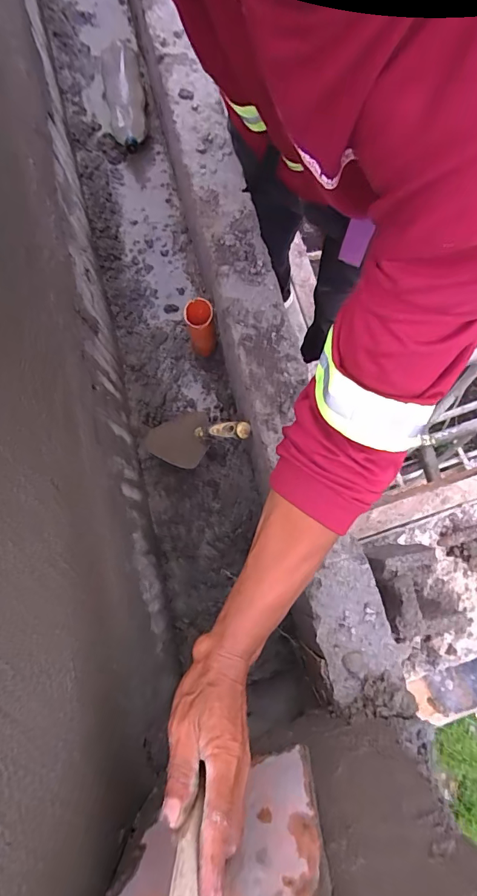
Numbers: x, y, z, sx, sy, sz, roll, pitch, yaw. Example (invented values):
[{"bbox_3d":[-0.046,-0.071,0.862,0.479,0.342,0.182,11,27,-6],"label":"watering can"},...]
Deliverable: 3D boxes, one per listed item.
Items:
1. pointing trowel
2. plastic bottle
[{"bbox_3d":[-0.076,-0.026,0.780,0.075,0.291,0.106,20,76,-30],"label":"pointing trowel"},{"bbox_3d":[-0.291,-0.878,1.072,0.104,0.063,0.331,-9,77,-2],"label":"plastic bottle"}]

